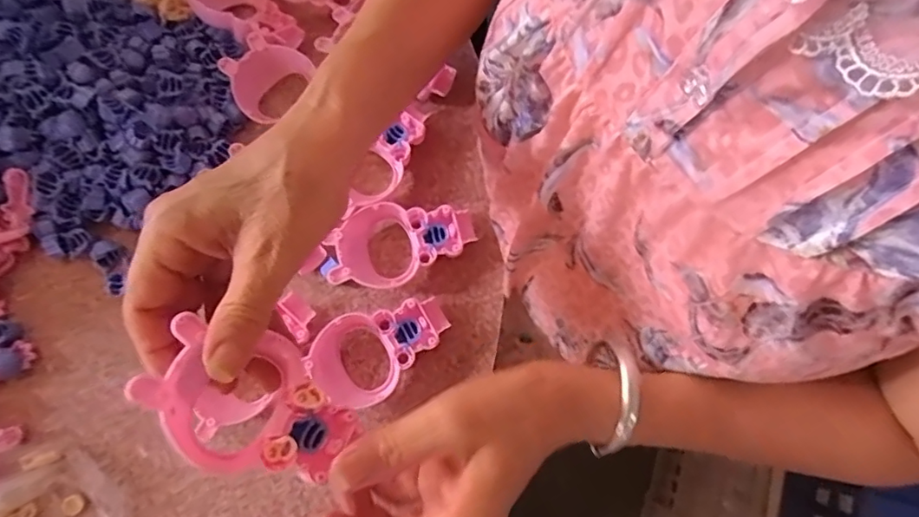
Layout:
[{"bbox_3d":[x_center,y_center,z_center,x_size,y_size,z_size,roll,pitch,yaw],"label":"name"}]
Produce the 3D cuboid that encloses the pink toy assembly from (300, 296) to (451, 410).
[{"bbox_3d":[-0.053,0.058,0.359,0.093,0.021,0.058,-35,79,-9],"label":"pink toy assembly"}]

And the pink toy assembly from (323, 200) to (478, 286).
[{"bbox_3d":[-0.042,-0.013,0.377,0.103,0.025,0.055,-11,76,-3],"label":"pink toy assembly"}]

